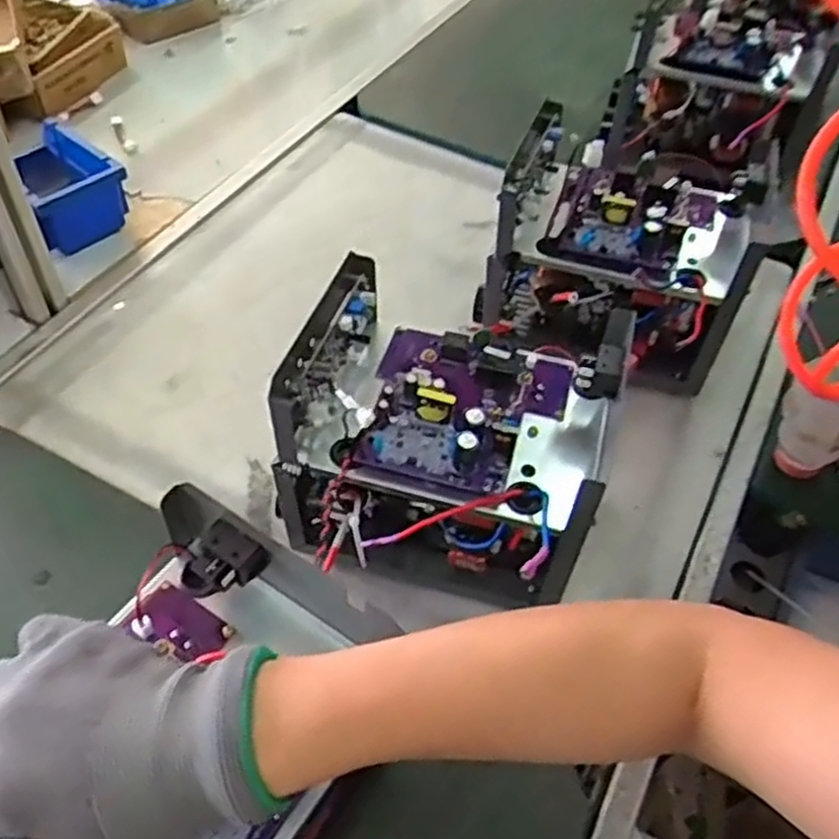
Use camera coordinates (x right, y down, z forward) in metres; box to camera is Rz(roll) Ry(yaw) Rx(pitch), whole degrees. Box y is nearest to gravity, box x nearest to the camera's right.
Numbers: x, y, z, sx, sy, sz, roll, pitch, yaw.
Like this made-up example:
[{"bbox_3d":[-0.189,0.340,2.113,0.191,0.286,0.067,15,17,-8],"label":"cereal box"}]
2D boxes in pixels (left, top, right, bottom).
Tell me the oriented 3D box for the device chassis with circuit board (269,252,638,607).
[{"bbox_3d":[0.017,0.019,0.565,0.209,0.177,0.157,11,51,4],"label":"device chassis with circuit board"}]

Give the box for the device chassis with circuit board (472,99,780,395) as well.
[{"bbox_3d":[0.174,-0.143,0.704,0.216,0.178,0.162,21,52,12],"label":"device chassis with circuit board"}]

